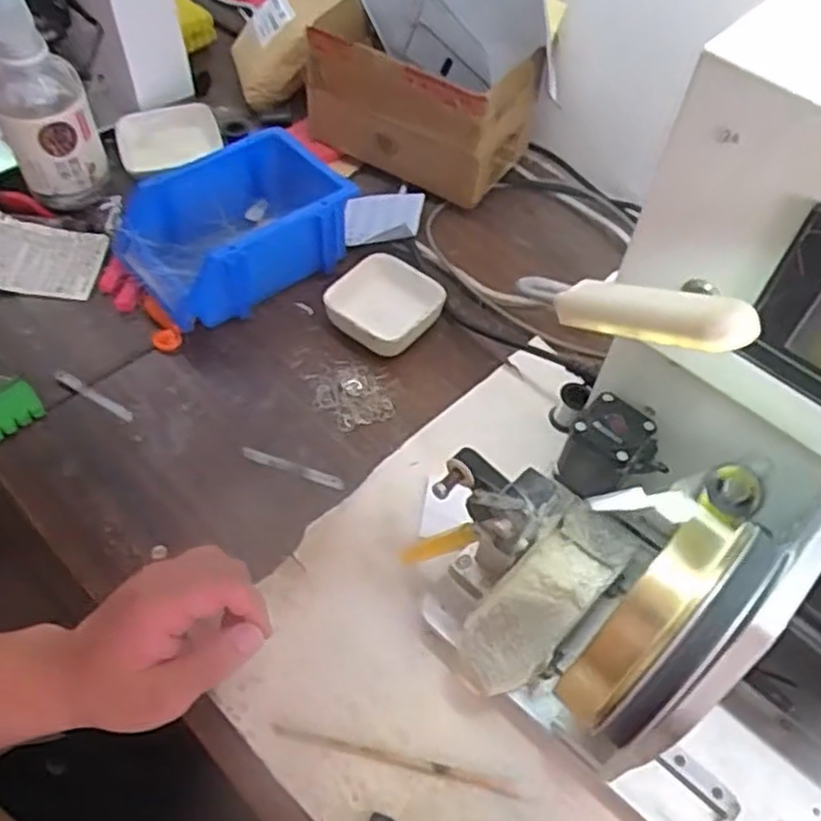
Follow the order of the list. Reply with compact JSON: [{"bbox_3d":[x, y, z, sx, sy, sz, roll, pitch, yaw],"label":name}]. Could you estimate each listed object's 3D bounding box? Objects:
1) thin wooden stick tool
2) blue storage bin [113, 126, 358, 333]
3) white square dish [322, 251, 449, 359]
[{"bbox_3d":[-0.007,0.210,0.463,0.156,0.004,0.009,13,55,6],"label":"thin wooden stick tool"},{"bbox_3d":[-0.149,-0.161,0.679,0.196,0.075,0.126,-31,62,-23],"label":"blue storage bin"},{"bbox_3d":[-0.020,-0.096,0.668,0.082,0.025,0.091,33,59,19],"label":"white square dish"}]

